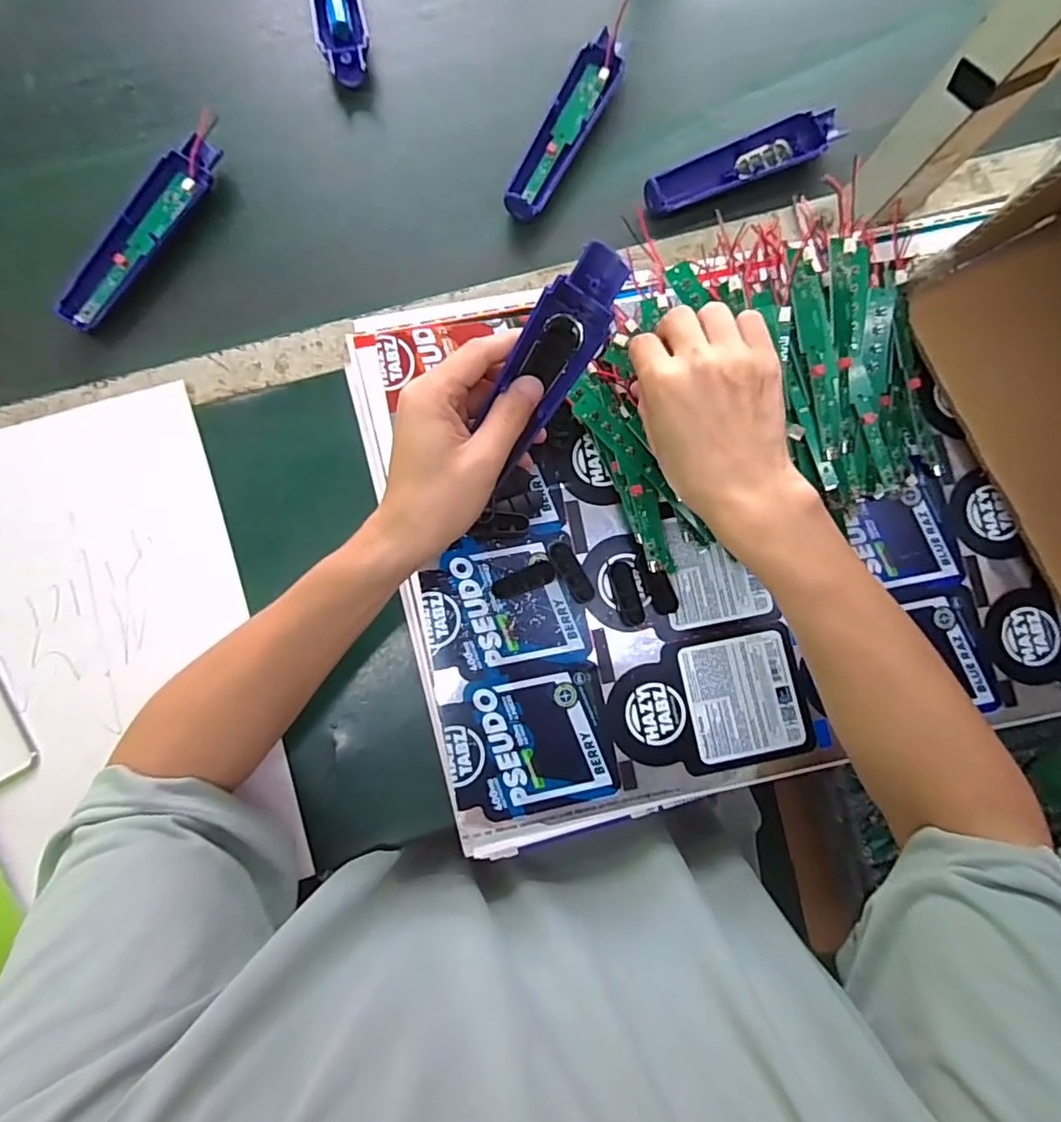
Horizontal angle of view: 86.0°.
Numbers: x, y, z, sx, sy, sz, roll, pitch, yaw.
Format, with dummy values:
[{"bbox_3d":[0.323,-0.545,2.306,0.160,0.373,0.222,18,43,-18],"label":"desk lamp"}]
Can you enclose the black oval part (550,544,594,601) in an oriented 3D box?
[{"bbox_3d":[0.030,0.008,0.410,0.016,0.014,0.048,-29,87,-6],"label":"black oval part"}]

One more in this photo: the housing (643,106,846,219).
[{"bbox_3d":[0.169,-0.322,0.461,0.171,0.022,0.039,-22,87,-6],"label":"housing"}]

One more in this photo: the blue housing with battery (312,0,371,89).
[{"bbox_3d":[-0.156,-0.456,0.460,0.039,0.032,0.158,-9,85,-5],"label":"blue housing with battery"}]

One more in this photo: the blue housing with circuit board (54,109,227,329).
[{"bbox_3d":[-0.287,-0.251,0.427,0.034,0.025,0.182,34,83,0],"label":"blue housing with circuit board"}]

